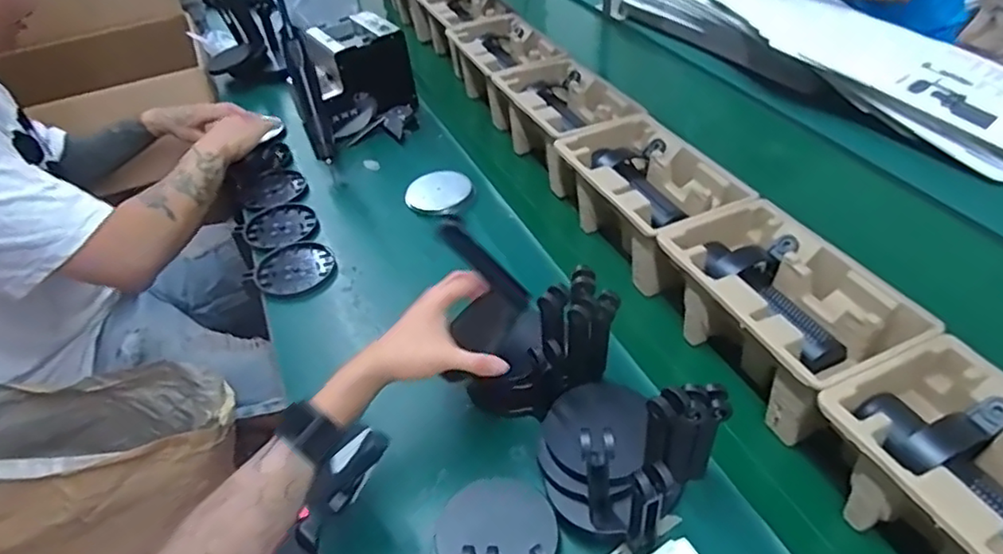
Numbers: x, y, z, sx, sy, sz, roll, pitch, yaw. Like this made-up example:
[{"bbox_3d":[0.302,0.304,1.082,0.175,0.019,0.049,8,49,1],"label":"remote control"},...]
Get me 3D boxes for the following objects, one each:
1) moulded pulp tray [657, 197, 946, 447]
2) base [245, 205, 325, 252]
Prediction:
[{"bbox_3d":[0.271,0.036,0.606,0.147,0.098,0.230,-20,45,-17],"label":"moulded pulp tray"},{"bbox_3d":[-0.307,-0.069,0.856,0.105,0.012,0.087,0,43,4],"label":"base"}]

